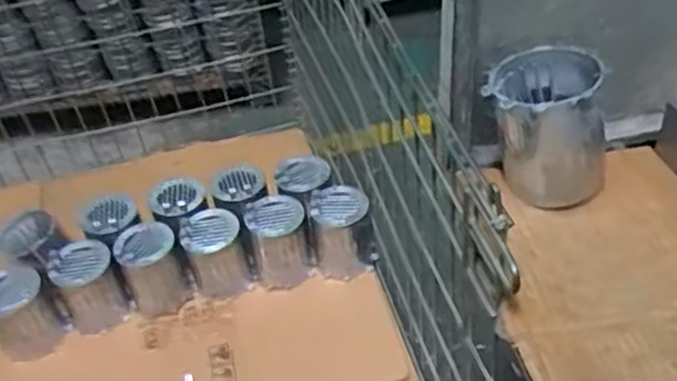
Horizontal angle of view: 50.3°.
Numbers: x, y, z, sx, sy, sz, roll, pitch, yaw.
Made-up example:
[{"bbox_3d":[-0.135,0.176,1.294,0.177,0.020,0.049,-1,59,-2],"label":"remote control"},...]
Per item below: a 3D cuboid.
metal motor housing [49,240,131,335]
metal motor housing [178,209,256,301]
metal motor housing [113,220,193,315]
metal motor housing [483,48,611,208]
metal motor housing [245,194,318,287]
[{"bbox_3d":[-0.374,0.152,1.098,0.090,0.131,0.089,-25,46,-18],"label":"metal motor housing"},{"bbox_3d":[-0.188,0.102,1.116,0.082,0.126,0.077,-4,43,4],"label":"metal motor housing"},{"bbox_3d":[-0.279,0.120,1.095,0.090,0.148,0.077,-22,45,-14],"label":"metal motor housing"},{"bbox_3d":[0.185,-0.056,0.639,0.107,0.112,0.087,10,46,18],"label":"metal motor housing"},{"bbox_3d":[-0.091,0.082,1.127,0.089,0.125,0.096,-15,44,-7],"label":"metal motor housing"}]

